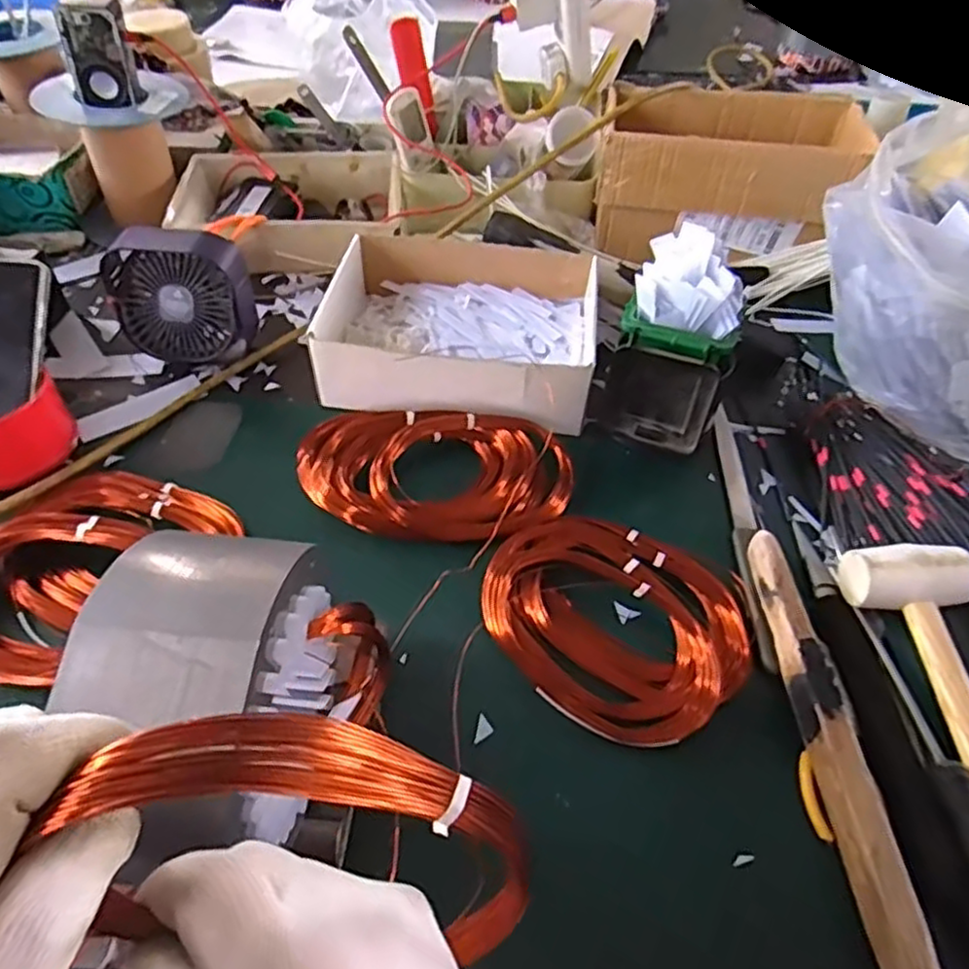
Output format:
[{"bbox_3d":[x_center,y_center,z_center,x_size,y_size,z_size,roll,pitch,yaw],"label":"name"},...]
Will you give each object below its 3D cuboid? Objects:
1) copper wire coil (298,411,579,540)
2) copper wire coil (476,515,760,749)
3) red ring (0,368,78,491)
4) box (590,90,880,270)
[{"bbox_3d":[-0.045,-0.010,0.564,0.229,0.051,0.113,11,51,6],"label":"copper wire coil"},{"bbox_3d":[0.092,0.088,0.486,0.178,0.029,0.150,30,56,21],"label":"copper wire coil"},{"bbox_3d":[-0.396,-0.053,0.556,0.102,0.050,0.097,1,50,-1],"label":"red ring"},{"bbox_3d":[0.269,-0.351,0.772,0.281,0.111,0.157,7,51,3],"label":"box"}]

